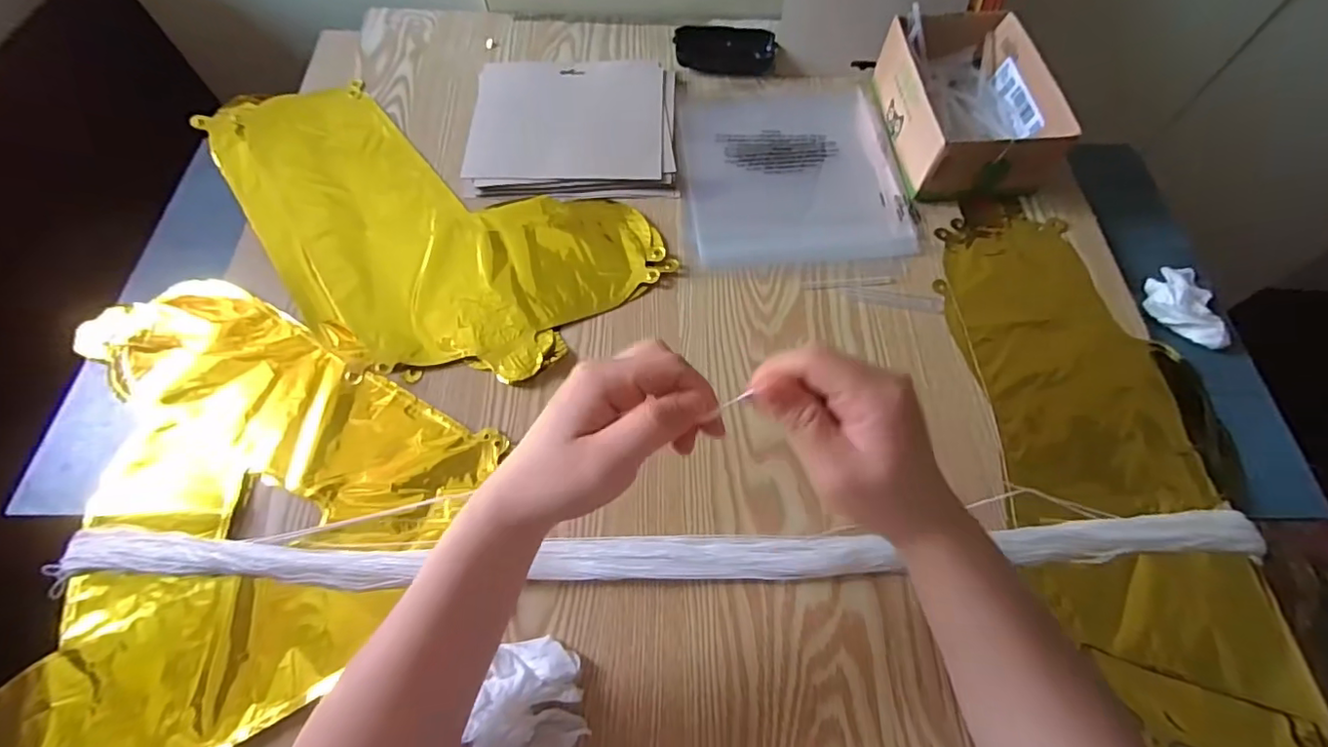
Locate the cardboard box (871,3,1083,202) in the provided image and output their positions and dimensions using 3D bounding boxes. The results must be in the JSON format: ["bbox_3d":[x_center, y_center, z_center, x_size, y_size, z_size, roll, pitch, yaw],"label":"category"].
[{"bbox_3d":[0.294,-0.263,0.550,0.134,0.071,0.189,-4,63,-3],"label":"cardboard box"}]

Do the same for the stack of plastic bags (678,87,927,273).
[{"bbox_3d":[0.124,-0.212,0.569,0.217,0.006,0.253,-4,63,-3],"label":"stack of plastic bags"}]

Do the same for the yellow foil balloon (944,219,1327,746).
[{"bbox_3d":[0.332,0.046,0.426,0.167,0.012,0.408,1,63,-1],"label":"yellow foil balloon"}]

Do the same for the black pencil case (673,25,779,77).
[{"bbox_3d":[0.068,-0.359,0.625,0.108,0.027,0.051,-3,63,-3],"label":"black pencil case"}]

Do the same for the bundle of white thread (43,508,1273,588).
[{"bbox_3d":[0.004,0.121,0.380,0.801,0.022,0.035,-1,63,-1],"label":"bundle of white thread"}]

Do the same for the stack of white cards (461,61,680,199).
[{"bbox_3d":[-0.091,-0.254,0.571,0.201,0.016,0.187,-1,63,-2],"label":"stack of white cards"}]

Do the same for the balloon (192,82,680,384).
[{"bbox_3d":[-0.236,-0.135,0.507,0.429,0.017,0.229,27,66,12],"label":"balloon"}]

